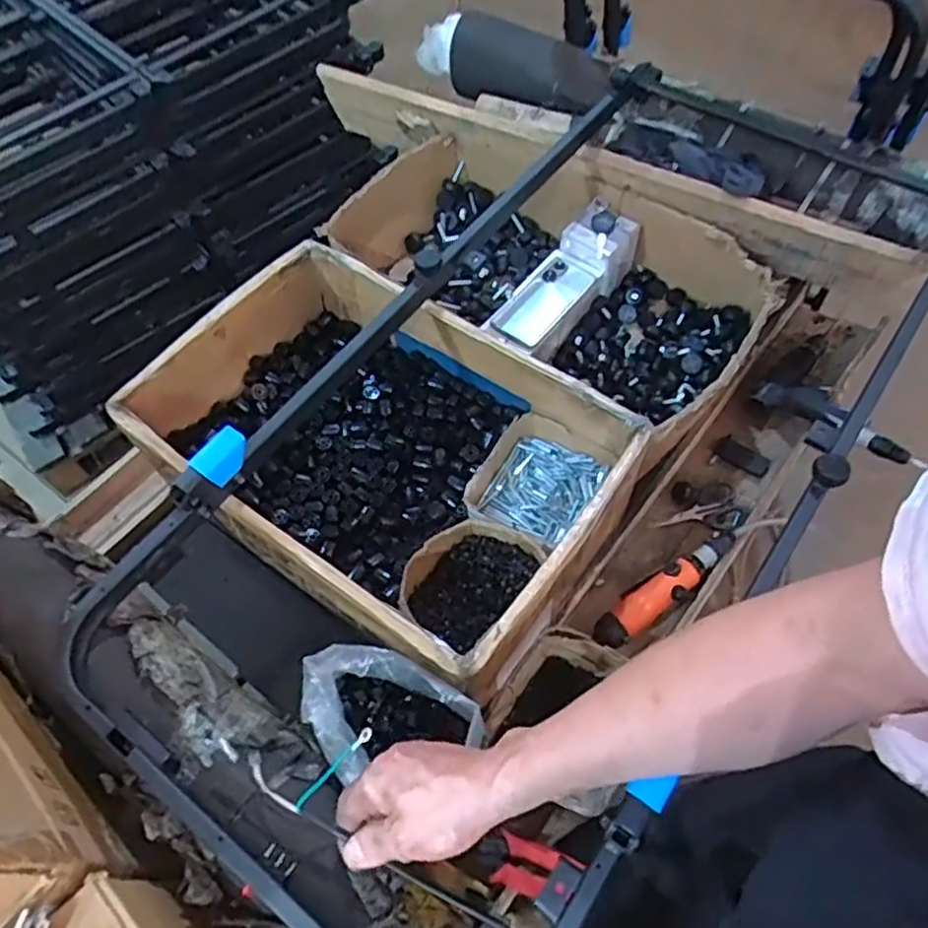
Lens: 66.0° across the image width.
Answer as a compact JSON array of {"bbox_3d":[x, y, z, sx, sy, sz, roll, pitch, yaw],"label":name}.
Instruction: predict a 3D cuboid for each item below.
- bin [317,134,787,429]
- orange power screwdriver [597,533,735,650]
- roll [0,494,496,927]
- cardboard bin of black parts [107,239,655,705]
[{"bbox_3d":[0.121,-0.278,1.033,0.599,0.144,0.294,30,66,18],"label":"bin"},{"bbox_3d":[0.242,0.151,0.867,0.203,0.043,0.049,-30,63,-14],"label":"orange power screwdriver"},{"bbox_3d":[-0.303,0.199,0.639,0.804,0.070,0.129,33,67,20],"label":"roll"},{"bbox_3d":[-0.099,-0.014,0.853,0.535,0.150,0.357,32,66,19],"label":"cardboard bin of black parts"}]

